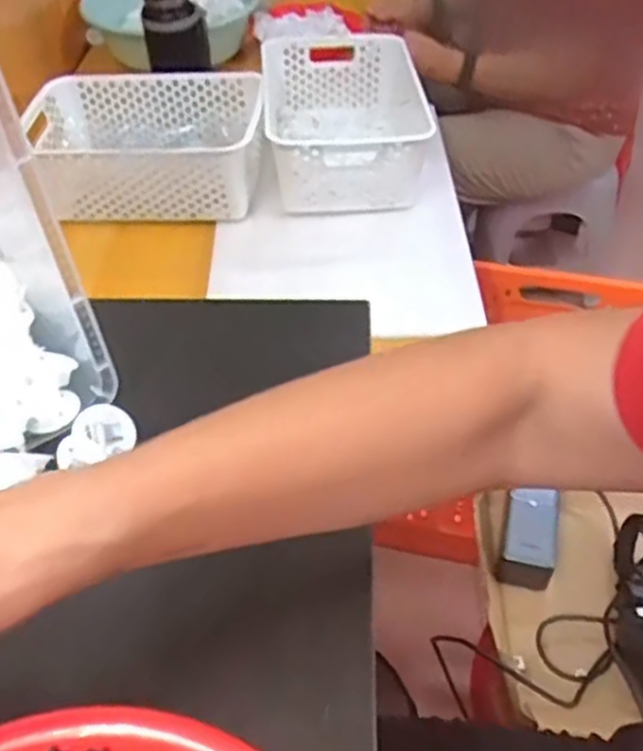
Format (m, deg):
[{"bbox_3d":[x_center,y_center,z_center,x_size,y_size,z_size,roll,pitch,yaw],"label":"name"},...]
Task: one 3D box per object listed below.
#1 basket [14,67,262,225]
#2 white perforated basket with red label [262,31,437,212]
[{"bbox_3d":[-0.241,-0.315,1.032,0.316,0.102,0.216,-1,46,0],"label":"basket"},{"bbox_3d":[0.035,-0.363,1.075,0.220,0.115,0.313,-3,46,-2],"label":"white perforated basket with red label"}]

